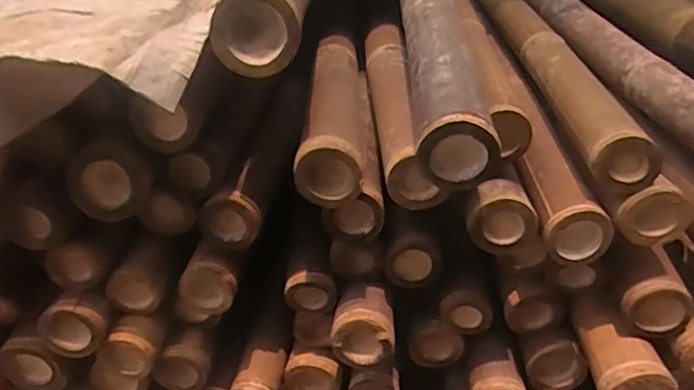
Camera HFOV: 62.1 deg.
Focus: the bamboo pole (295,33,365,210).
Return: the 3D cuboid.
[{"bbox_3d":[-0.010,-0.128,0.831,0.075,0.084,0.429,-3,30,5],"label":"bamboo pole"}]

